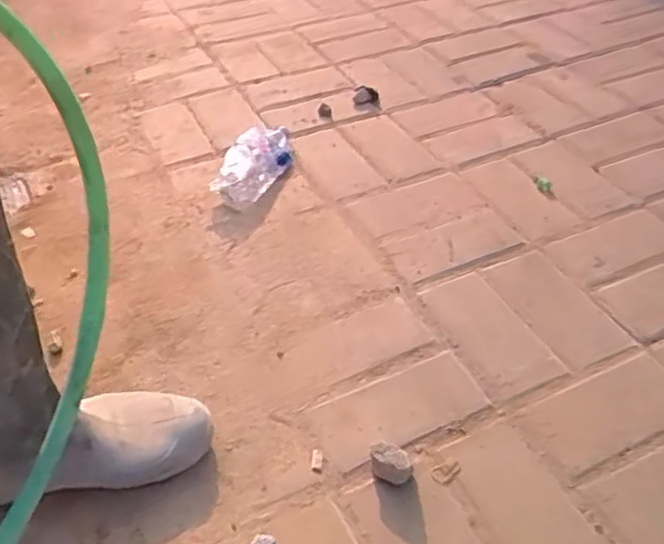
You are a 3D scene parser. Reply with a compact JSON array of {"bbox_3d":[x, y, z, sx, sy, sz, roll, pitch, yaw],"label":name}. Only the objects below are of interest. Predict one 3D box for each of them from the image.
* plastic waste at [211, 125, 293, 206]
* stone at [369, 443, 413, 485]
[{"bbox_3d":[-0.130,-0.176,1.073,0.102,0.045,0.191,7,43,9],"label":"plastic waste"},{"bbox_3d":[0.058,0.197,0.668,0.048,0.030,0.028,18,46,19],"label":"stone"}]

